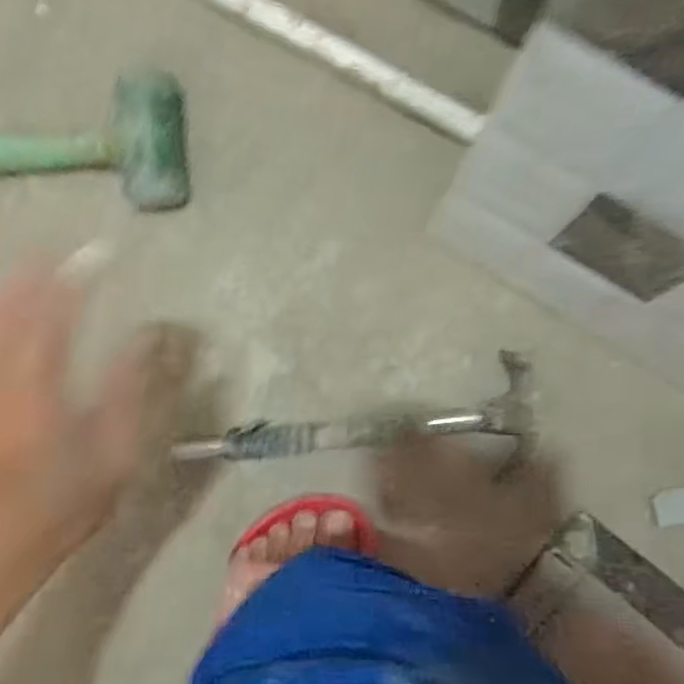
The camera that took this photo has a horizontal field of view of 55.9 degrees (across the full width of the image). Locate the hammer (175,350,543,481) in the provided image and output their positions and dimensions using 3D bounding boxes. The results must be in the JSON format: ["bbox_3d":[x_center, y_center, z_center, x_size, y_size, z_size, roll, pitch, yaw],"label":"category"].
[{"bbox_3d":[0.010,0.070,0.486,0.267,0.025,0.085,-7,92,5],"label":"hammer"}]

